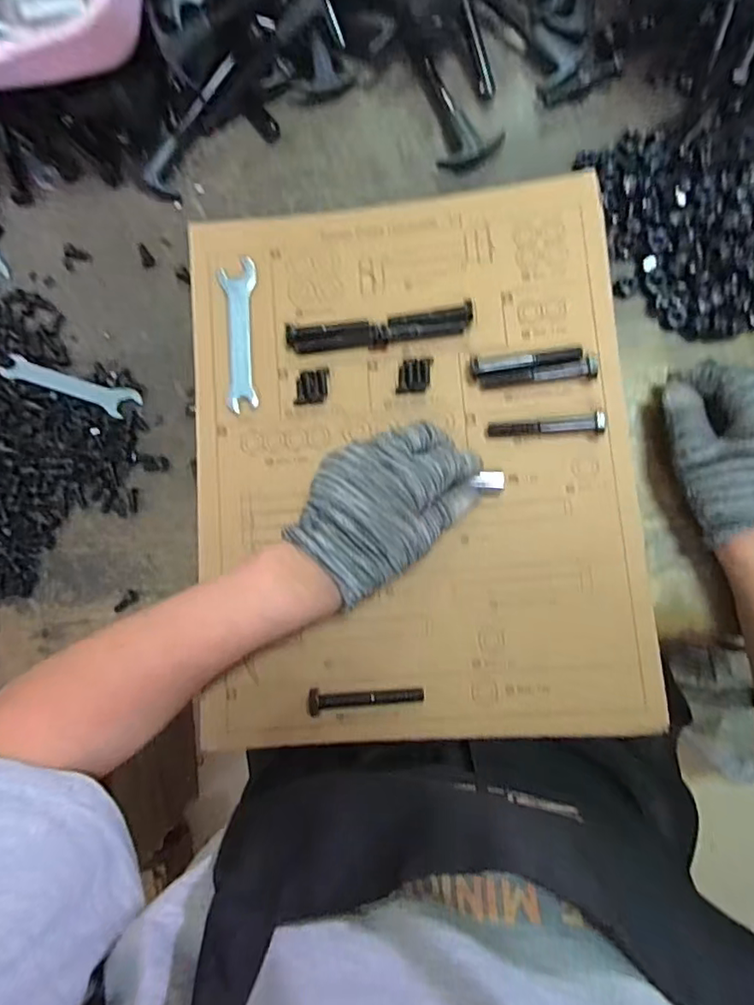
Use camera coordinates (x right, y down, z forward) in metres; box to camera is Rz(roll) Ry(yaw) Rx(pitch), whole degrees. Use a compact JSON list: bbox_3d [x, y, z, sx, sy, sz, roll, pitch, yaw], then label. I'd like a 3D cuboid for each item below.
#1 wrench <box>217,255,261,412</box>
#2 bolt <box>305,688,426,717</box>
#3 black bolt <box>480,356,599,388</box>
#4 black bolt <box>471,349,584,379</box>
[{"bbox_3d":[-0.099,-0.121,0.397,0.025,0.004,0.112,-3,85,6],"label":"wrench"},{"bbox_3d":[-0.007,0.131,0.363,0.075,0.014,0.015,-3,85,6],"label":"bolt"},{"bbox_3d":[0.110,-0.088,0.375,0.077,0.010,0.012,-4,85,6],"label":"black bolt"},{"bbox_3d":[0.102,-0.097,0.376,0.073,0.009,0.014,-3,85,6],"label":"black bolt"}]

